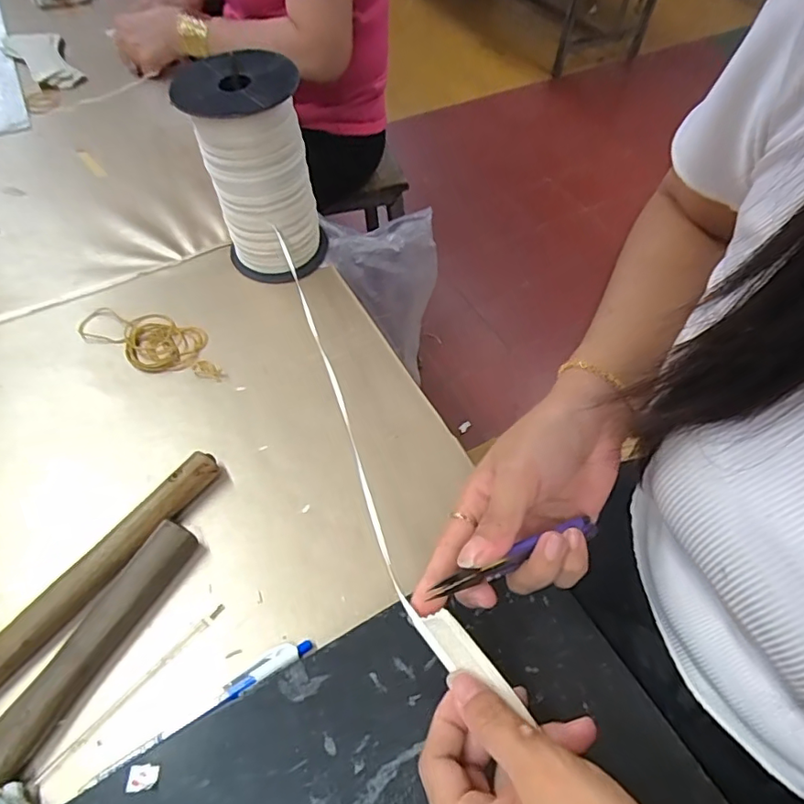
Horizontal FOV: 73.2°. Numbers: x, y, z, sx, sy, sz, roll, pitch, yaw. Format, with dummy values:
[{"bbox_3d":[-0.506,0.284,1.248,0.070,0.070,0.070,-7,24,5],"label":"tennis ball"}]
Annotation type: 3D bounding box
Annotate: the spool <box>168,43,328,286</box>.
[{"bbox_3d":[-0.126,-0.198,0.483,0.098,0.171,0.081,-9,56,-8],"label":"spool"}]

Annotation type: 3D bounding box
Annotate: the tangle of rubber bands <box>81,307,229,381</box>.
[{"bbox_3d":[-0.218,-0.053,0.482,0.147,0.006,0.057,21,57,12],"label":"tangle of rubber bands"}]

